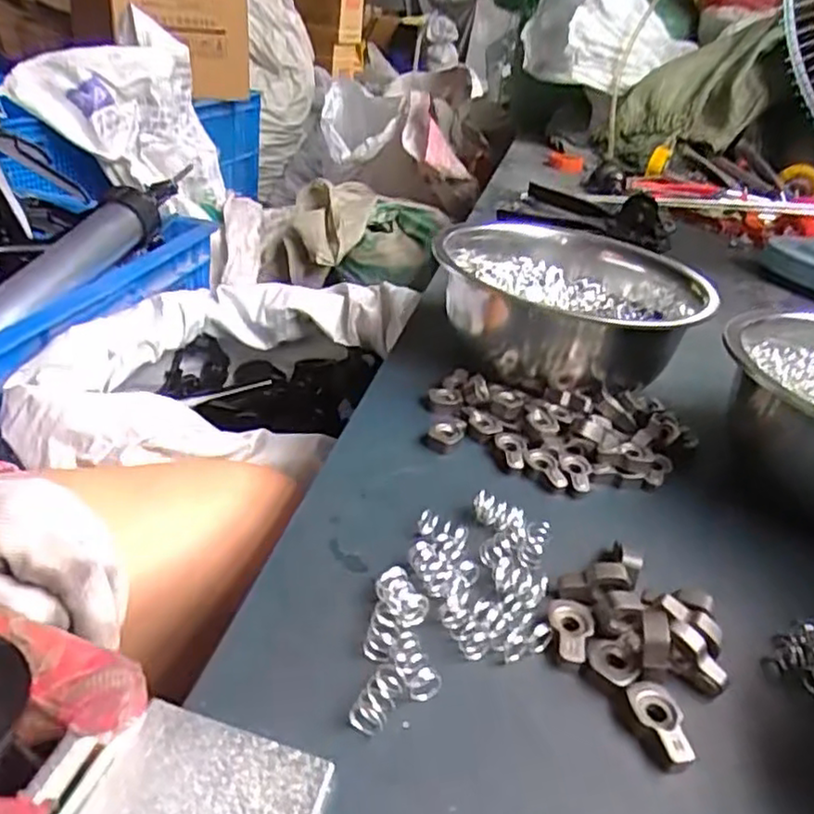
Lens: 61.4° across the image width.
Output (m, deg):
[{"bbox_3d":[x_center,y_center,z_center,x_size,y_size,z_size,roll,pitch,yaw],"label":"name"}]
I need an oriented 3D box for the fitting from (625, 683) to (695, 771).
[{"bbox_3d":[0.089,0.111,0.239,0.016,0.008,0.028,0,31,-16],"label":"fitting"}]

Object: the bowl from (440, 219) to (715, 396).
[{"bbox_3d":[0.101,-0.069,0.467,0.177,0.072,0.162,7,30,-4],"label":"bowl"}]

